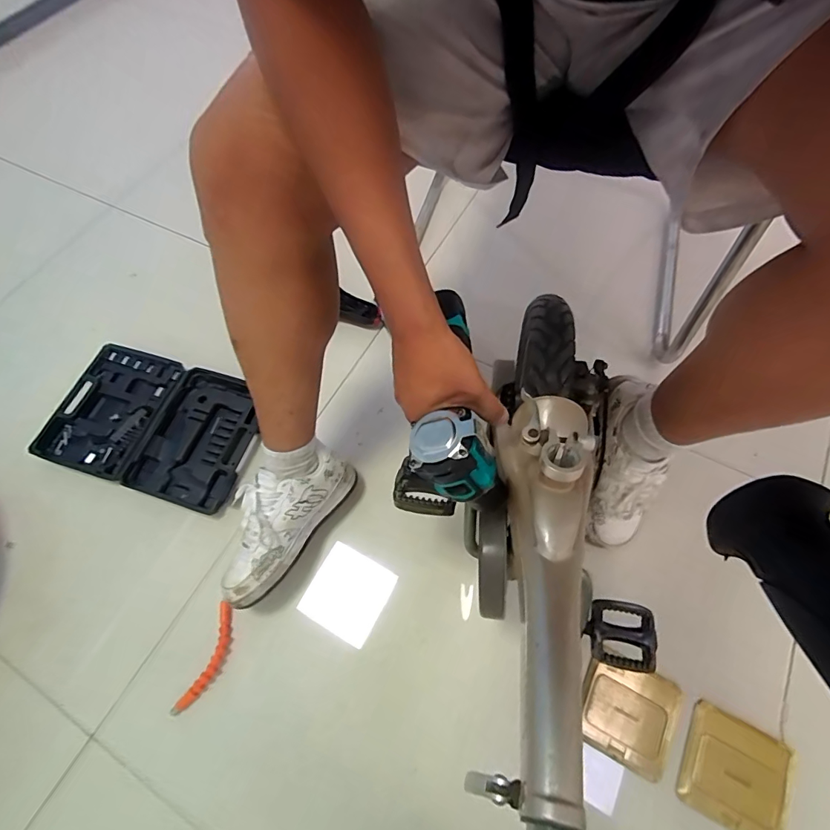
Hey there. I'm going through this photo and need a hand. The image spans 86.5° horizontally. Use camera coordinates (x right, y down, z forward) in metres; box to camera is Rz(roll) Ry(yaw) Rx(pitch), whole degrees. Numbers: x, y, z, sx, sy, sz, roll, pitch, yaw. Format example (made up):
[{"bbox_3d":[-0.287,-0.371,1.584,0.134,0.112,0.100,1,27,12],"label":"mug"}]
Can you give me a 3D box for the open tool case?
[{"bbox_3d":[-0.470,0.019,0.820,0.378,0.050,0.249,14,66,10],"label":"open tool case"}]

